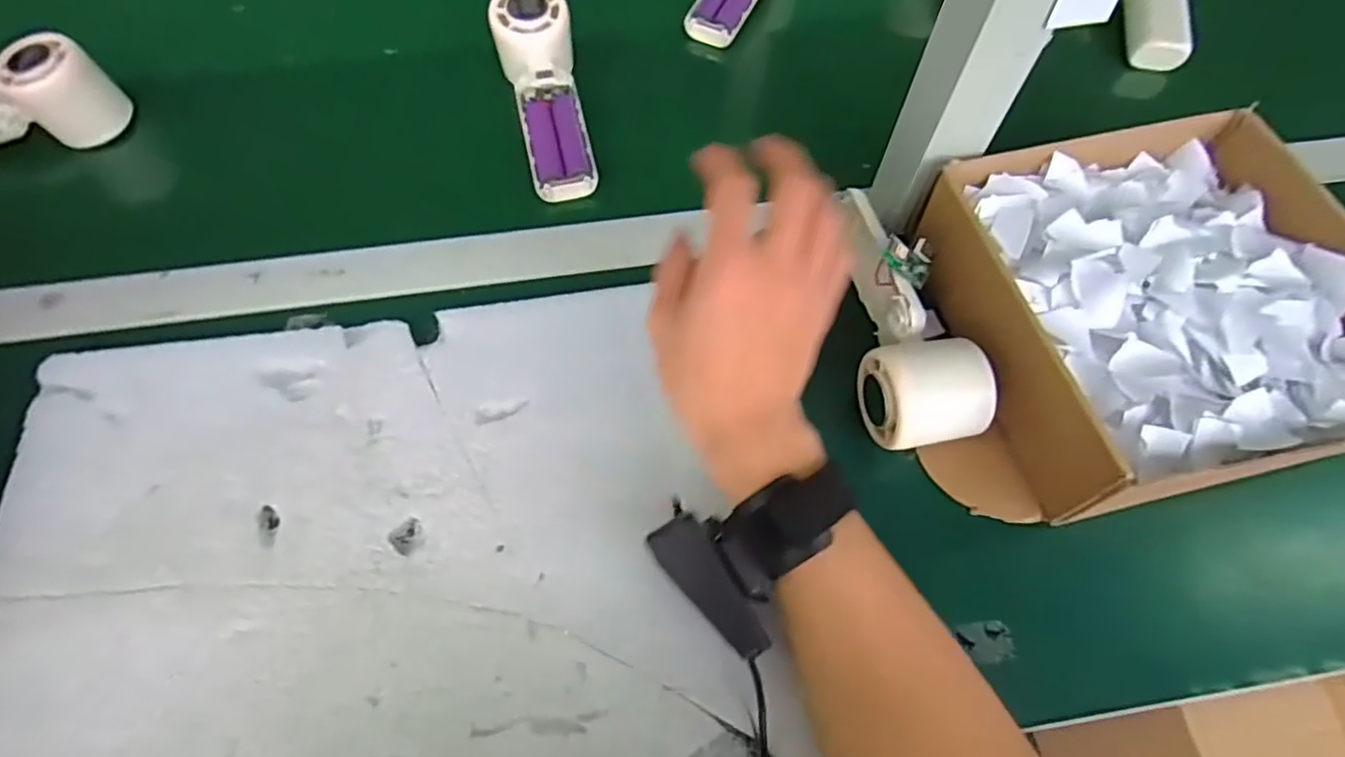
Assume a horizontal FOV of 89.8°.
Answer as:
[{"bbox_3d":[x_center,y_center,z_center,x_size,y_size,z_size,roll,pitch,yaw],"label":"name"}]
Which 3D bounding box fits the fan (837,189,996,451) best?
[{"bbox_3d":[0.129,-0.040,0.393,0.072,0.058,0.165,-13,64,-8],"label":"fan"}]

